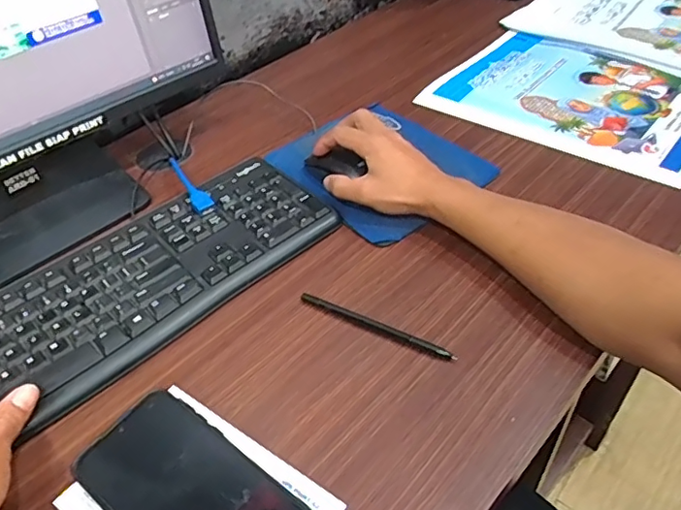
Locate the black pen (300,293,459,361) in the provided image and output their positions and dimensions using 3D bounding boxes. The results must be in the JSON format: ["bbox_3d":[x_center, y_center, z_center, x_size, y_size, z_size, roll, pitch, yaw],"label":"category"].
[{"bbox_3d":[0.028,0.057,0.441,0.138,0.006,0.006,19,50,24],"label":"black pen"}]

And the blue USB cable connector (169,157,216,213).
[{"bbox_3d":[-0.158,-0.075,0.566,0.019,0.014,0.102,-26,48,-19],"label":"blue USB cable connector"}]

